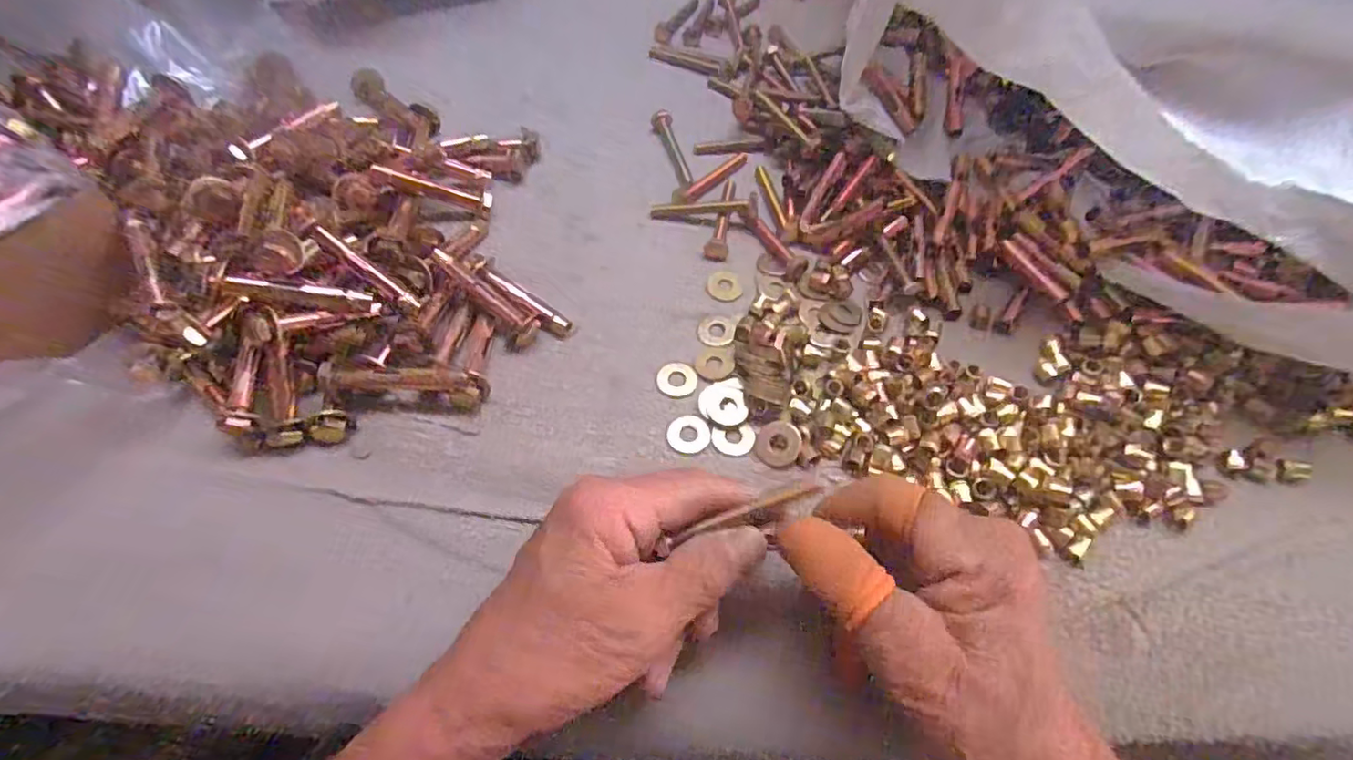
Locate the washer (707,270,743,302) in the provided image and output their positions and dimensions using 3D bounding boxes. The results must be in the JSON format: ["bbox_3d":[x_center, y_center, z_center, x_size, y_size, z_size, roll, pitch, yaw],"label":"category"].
[{"bbox_3d":[0.027,-0.053,0.339,0.018,0.004,0.021,-7,61,-5],"label":"washer"}]

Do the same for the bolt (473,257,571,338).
[{"bbox_3d":[-0.081,-0.043,0.317,0.059,0.016,0.014,34,65,17],"label":"bolt"}]

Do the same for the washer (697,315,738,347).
[{"bbox_3d":[0.022,-0.027,0.322,0.020,0.004,0.020,0,60,-1],"label":"washer"}]

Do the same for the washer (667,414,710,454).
[{"bbox_3d":[0.006,0.026,0.291,0.020,0.004,0.020,0,60,-1],"label":"washer"}]

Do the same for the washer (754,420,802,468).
[{"bbox_3d":[0.047,0.030,0.283,0.023,0.004,0.021,-10,70,28],"label":"washer"}]

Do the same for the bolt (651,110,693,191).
[{"bbox_3d":[-0.002,-0.151,0.392,0.013,0.009,0.066,-14,62,-9],"label":"bolt"}]

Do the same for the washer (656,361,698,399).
[{"bbox_3d":[0.000,-0.001,0.305,0.020,0.004,0.020,0,60,-1],"label":"washer"}]

